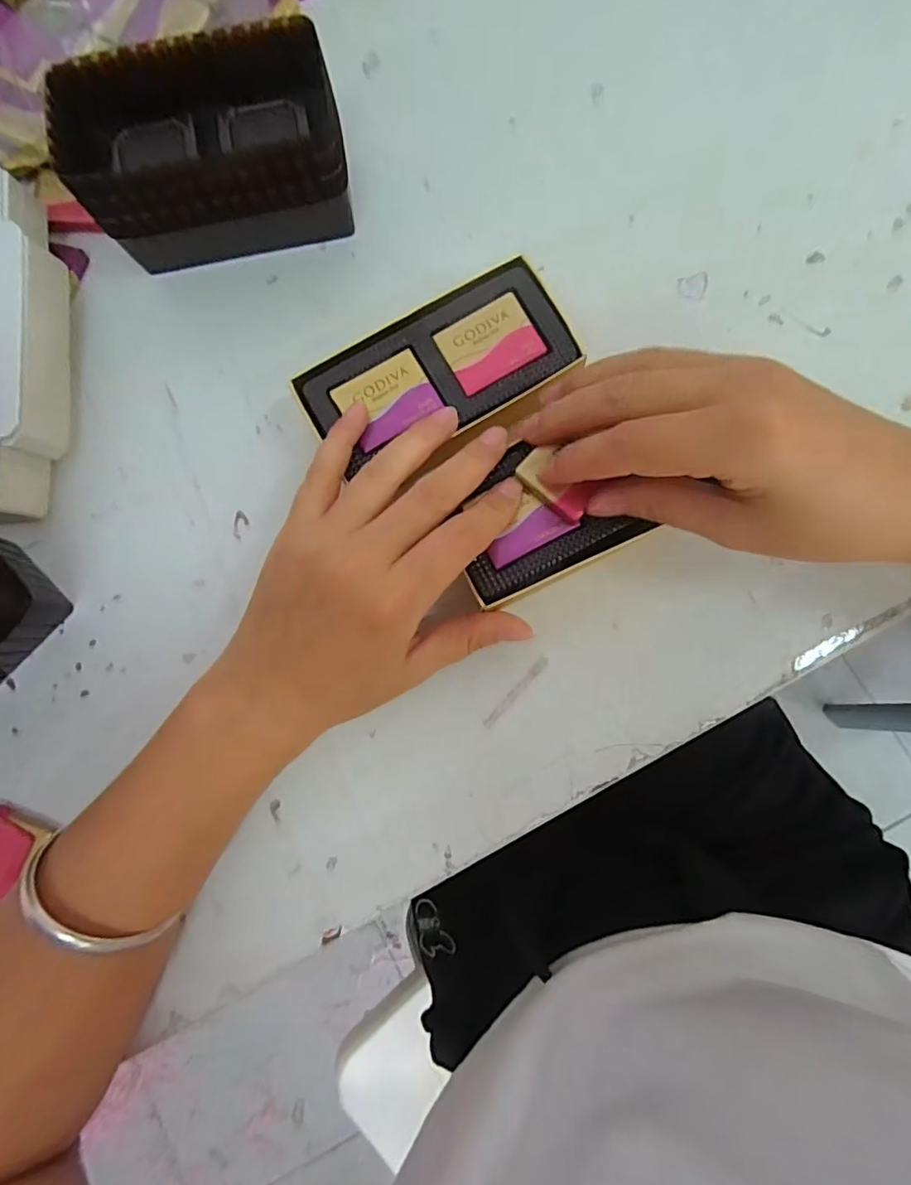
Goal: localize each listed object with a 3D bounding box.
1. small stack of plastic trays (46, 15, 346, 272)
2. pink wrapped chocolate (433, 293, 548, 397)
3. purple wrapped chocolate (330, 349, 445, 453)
[{"bbox_3d":[-0.108,-0.195,0.251,0.117,0.059,0.061,-8,82,2],"label":"small stack of plastic trays"},{"bbox_3d":[0.015,-0.105,0.231,0.038,0.004,0.031,-28,82,-1],"label":"pink wrapped chocolate"},{"bbox_3d":[-0.028,-0.081,0.229,0.038,0.004,0.030,-30,82,-1],"label":"purple wrapped chocolate"}]

